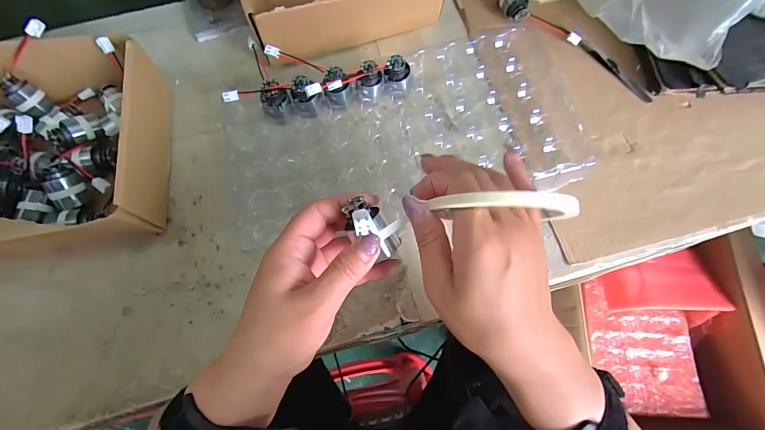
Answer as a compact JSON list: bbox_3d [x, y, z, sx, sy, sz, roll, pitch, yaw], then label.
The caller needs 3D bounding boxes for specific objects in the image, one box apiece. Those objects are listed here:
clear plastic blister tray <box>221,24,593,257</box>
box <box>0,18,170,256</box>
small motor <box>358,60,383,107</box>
[{"bbox_3d":[0.023,-0.088,0.376,0.350,0.031,0.170,-13,73,-4],"label":"clear plastic blister tray"},{"bbox_3d":[-0.329,-0.078,0.353,0.227,0.069,0.227,-5,72,-1],"label":"box"},{"bbox_3d":[-0.012,-0.133,0.387,0.024,0.043,0.030,1,72,0],"label":"small motor"}]

